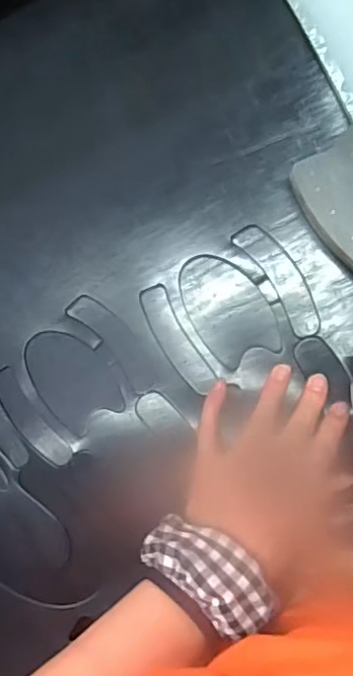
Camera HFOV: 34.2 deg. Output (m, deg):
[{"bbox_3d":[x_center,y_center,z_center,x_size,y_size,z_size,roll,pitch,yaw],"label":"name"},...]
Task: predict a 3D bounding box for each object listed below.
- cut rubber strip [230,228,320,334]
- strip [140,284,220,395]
[{"bbox_3d":[0.075,-0.043,0.412,0.025,0.004,0.090,-34,83,7],"label":"cut rubber strip"},{"bbox_3d":[0.000,0.000,0.419,0.023,0.005,0.084,-32,83,7],"label":"strip"}]

